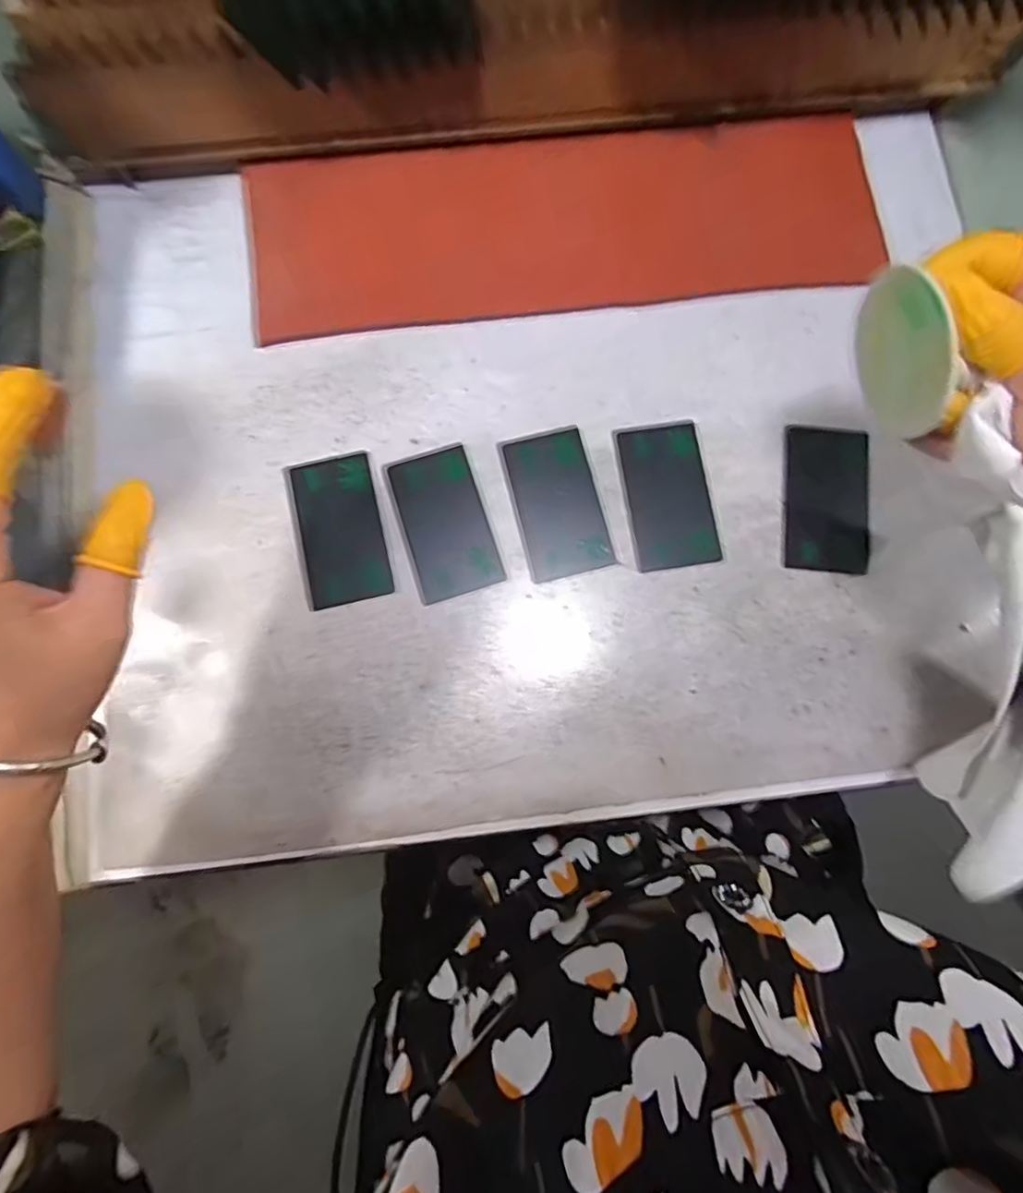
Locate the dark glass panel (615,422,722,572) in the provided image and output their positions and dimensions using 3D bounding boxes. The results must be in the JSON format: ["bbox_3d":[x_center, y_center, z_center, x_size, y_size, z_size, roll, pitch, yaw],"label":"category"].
[{"bbox_3d":[0.091,-0.058,0.343,0.049,0.004,0.084,-8,79,-2],"label":"dark glass panel"}]

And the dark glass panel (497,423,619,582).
[{"bbox_3d":[0.026,-0.054,0.343,0.049,0.004,0.086,-14,80,-3],"label":"dark glass panel"}]

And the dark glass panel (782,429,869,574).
[{"bbox_3d":[0.181,-0.056,0.340,0.048,0.008,0.082,4,79,0],"label":"dark glass panel"}]

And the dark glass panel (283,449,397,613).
[{"bbox_3d":[-0.097,-0.039,0.338,0.050,0.004,0.085,-14,80,-3],"label":"dark glass panel"}]

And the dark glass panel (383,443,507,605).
[{"bbox_3d":[-0.038,-0.043,0.340,0.049,0.004,0.085,-17,80,-4],"label":"dark glass panel"}]

